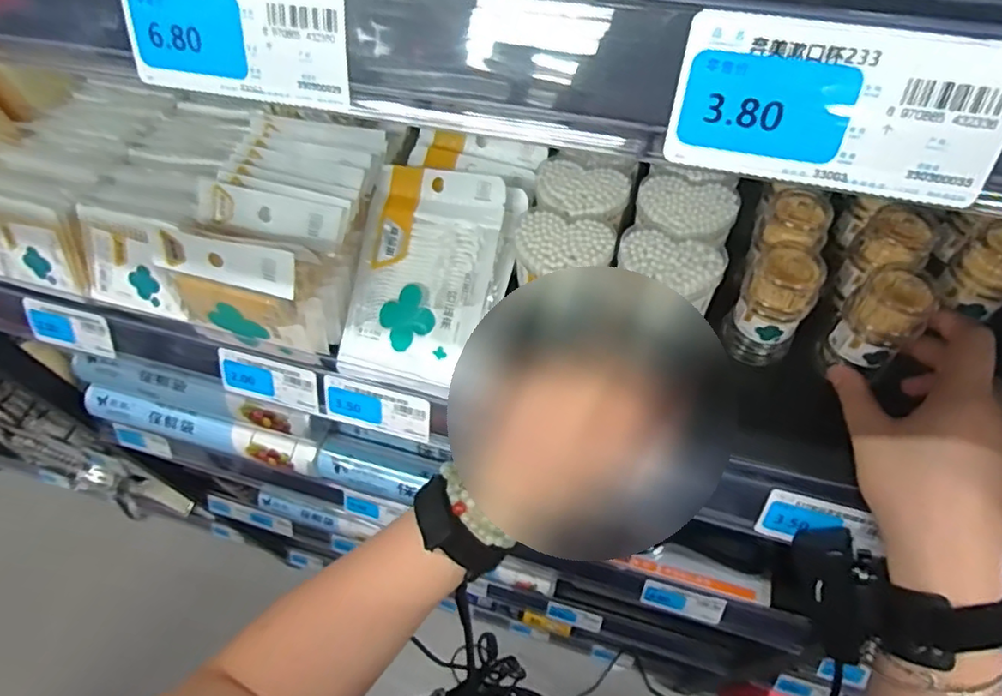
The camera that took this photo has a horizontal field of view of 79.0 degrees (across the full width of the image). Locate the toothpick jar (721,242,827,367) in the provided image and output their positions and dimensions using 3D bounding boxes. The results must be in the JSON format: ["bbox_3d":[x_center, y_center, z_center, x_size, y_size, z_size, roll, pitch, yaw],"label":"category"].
[{"bbox_3d":[0.175,-0.028,0.392,0.042,0.083,0.045,-2,58,3],"label":"toothpick jar"}]

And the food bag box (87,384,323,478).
[{"bbox_3d":[-0.337,0.090,0.677,0.275,0.036,0.034,11,60,11],"label":"food bag box"}]

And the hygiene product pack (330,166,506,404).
[{"bbox_3d":[-0.051,-0.045,0.414,0.102,0.020,0.148,14,91,19],"label":"hygiene product pack"}]

